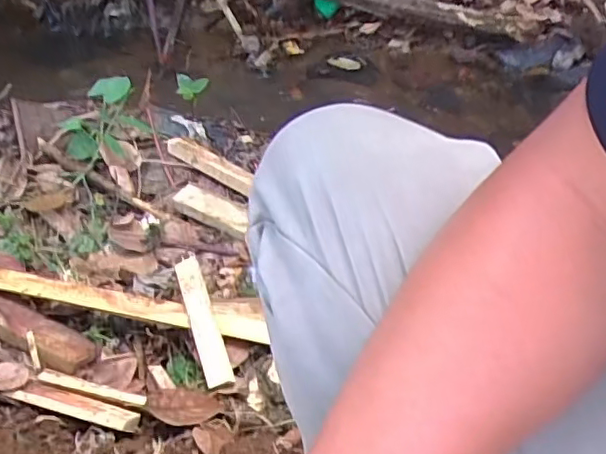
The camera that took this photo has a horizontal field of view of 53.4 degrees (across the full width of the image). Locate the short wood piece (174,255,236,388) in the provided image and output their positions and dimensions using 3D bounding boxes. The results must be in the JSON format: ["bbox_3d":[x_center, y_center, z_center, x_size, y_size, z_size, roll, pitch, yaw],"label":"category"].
[{"bbox_3d":[-0.159,0.146,0.951,0.039,0.030,0.207,-13,74,-22],"label":"short wood piece"}]

